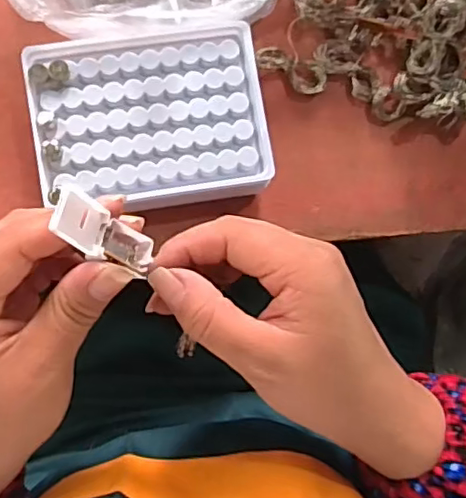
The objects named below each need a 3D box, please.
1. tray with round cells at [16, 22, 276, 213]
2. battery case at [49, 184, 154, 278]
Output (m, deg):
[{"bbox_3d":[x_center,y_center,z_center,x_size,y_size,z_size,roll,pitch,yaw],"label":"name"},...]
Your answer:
[{"bbox_3d":[-0.047,-0.074,0.350,0.129,0.032,0.097,-8,86,-5],"label":"tray with round cells"},{"bbox_3d":[-0.052,-0.006,0.238,0.016,0.054,0.019,25,83,32],"label":"battery case"}]

